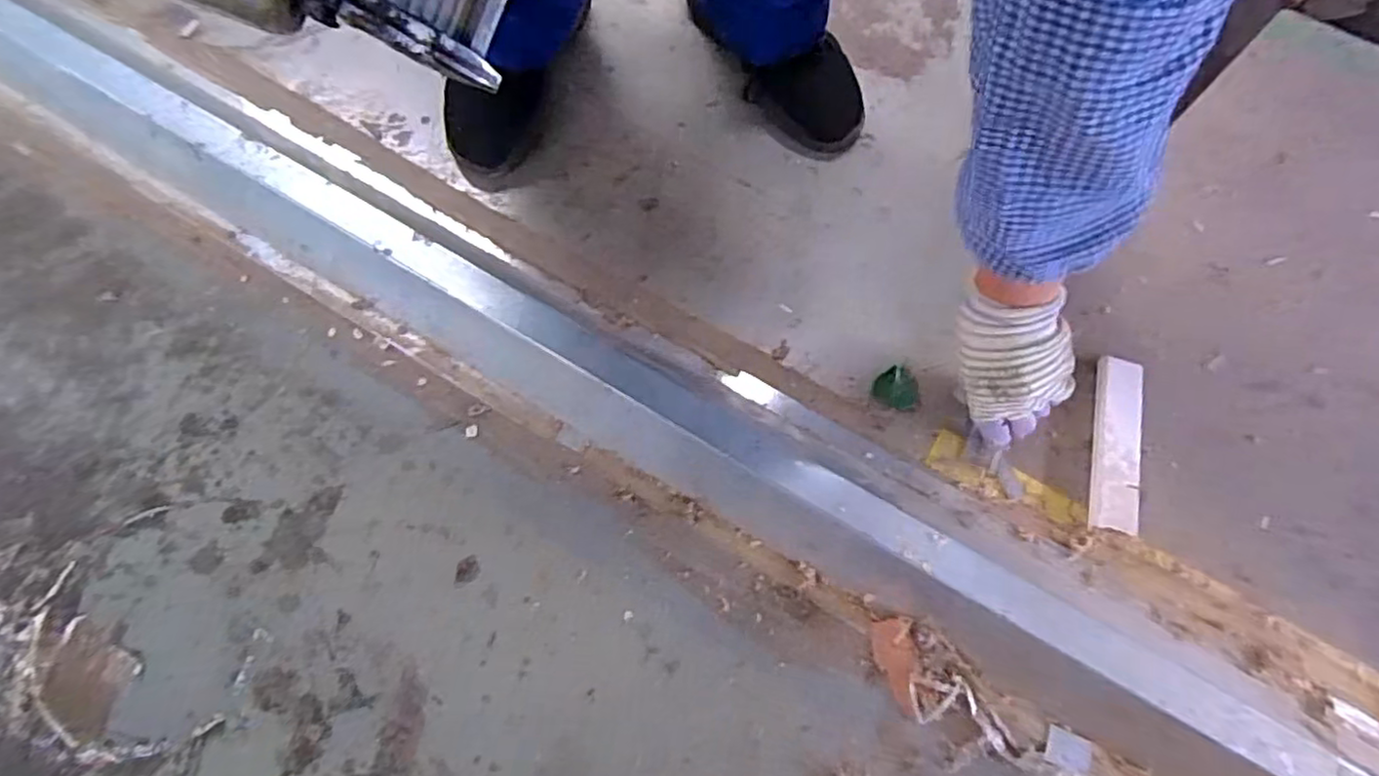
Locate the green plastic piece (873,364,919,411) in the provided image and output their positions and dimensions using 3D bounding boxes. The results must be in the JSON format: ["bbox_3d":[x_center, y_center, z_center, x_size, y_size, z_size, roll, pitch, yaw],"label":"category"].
[{"bbox_3d":[0.173,0.000,0.552,0.036,0.005,0.035,14,69,4],"label":"green plastic piece"}]

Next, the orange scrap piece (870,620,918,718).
[{"bbox_3d":[0.146,0.196,0.468,0.027,0.004,0.062,-7,78,13],"label":"orange scrap piece"}]

